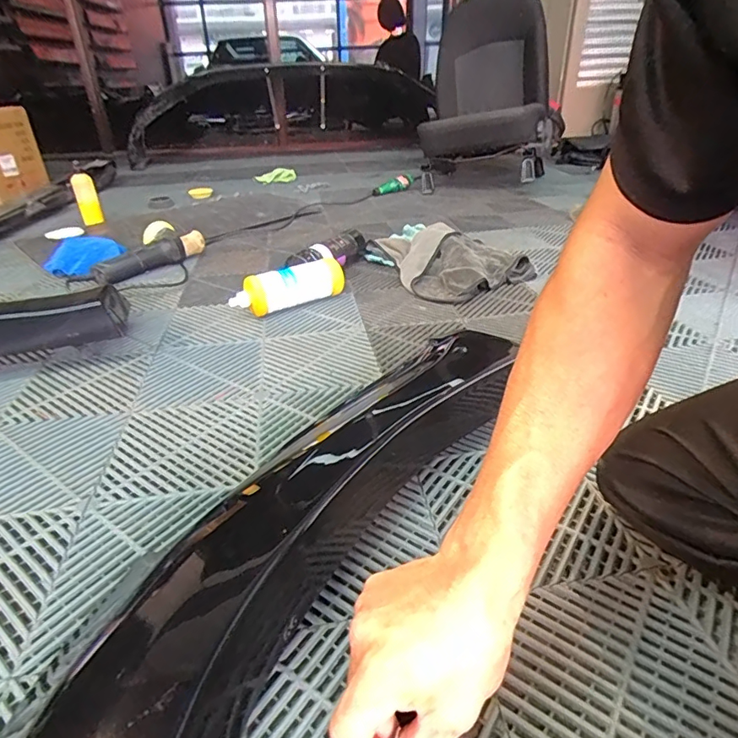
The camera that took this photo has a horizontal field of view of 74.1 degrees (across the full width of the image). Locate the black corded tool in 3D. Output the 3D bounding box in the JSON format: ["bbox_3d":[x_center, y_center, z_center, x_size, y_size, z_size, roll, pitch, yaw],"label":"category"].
[{"bbox_3d":[-0.564,-0.295,1.270,0.080,0.067,0.305,14,35,24],"label":"black corded tool"}]

